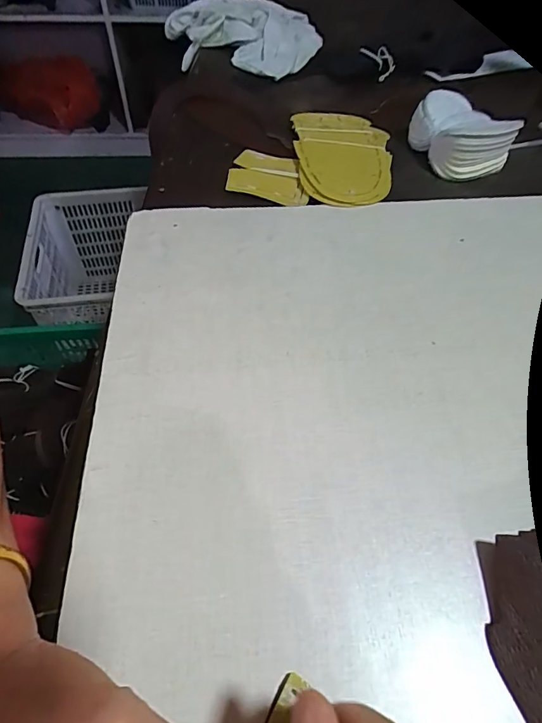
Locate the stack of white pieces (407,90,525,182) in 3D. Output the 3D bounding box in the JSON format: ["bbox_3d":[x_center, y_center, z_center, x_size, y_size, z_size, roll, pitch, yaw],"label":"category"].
[{"bbox_3d":[0.209,-0.254,0.483,0.083,0.043,0.102,-15,55,-14],"label":"stack of white pieces"}]

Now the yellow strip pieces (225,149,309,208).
[{"bbox_3d":[0.001,-0.189,0.445,0.084,0.007,0.076,17,53,10],"label":"yellow strip pieces"}]

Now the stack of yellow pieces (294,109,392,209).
[{"bbox_3d":[0.080,-0.223,0.471,0.105,0.016,0.174,1,52,-3],"label":"stack of yellow pieces"}]

